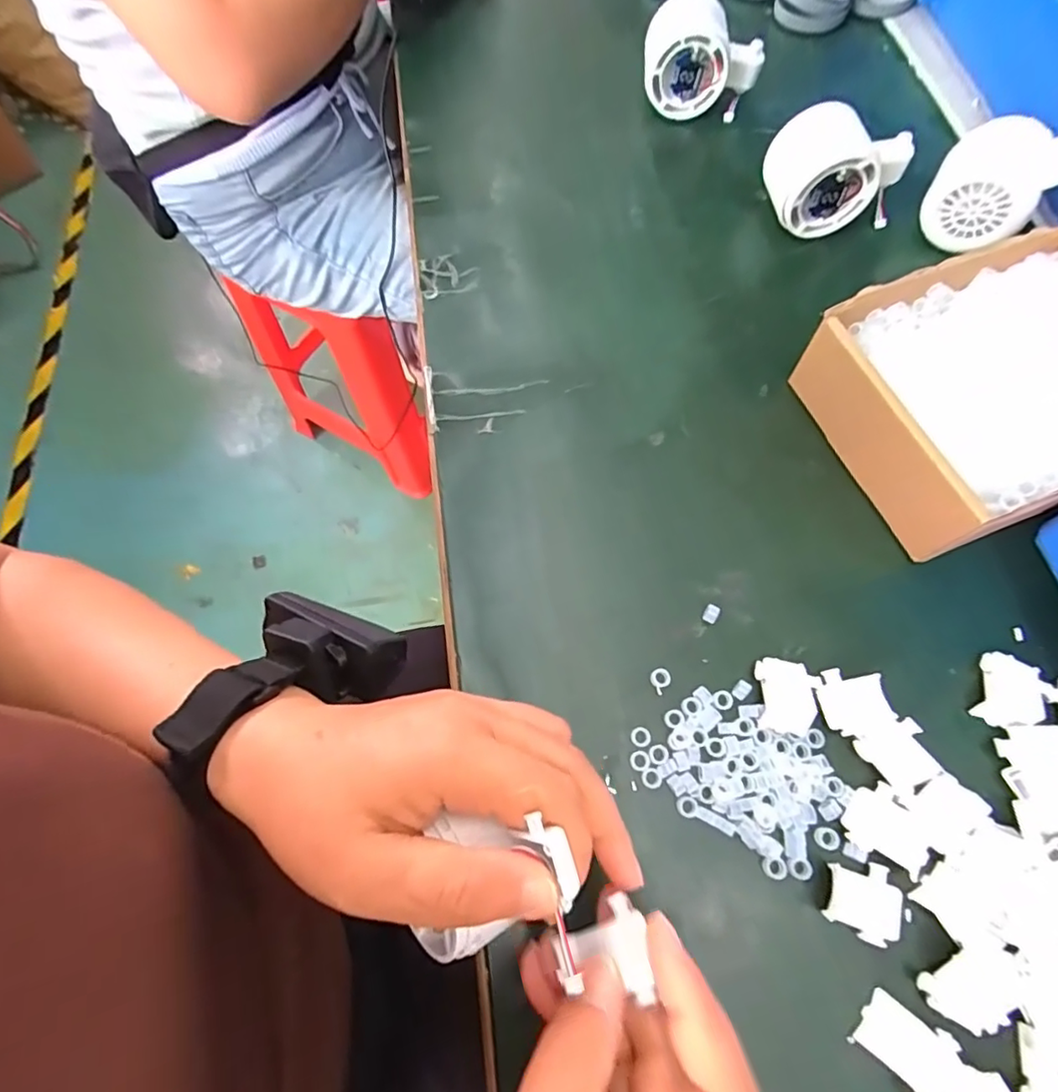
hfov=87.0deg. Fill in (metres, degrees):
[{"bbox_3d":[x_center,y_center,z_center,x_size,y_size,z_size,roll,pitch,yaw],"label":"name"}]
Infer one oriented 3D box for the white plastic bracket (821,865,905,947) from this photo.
[{"bbox_3d":[0.142,0.149,0.235,0.029,0.005,0.029,17,71,9],"label":"white plastic bracket"}]

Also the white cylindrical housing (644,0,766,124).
[{"bbox_3d":[0.129,-0.359,0.413,0.083,0.060,0.044,5,69,4],"label":"white cylindrical housing"}]

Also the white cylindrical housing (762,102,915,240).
[{"bbox_3d":[0.199,-0.237,0.361,0.086,0.063,0.043,2,69,3],"label":"white cylindrical housing"}]

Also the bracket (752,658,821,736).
[{"bbox_3d":[0.123,0.072,0.265,0.029,0.004,0.033,8,70,5],"label":"bracket"}]

